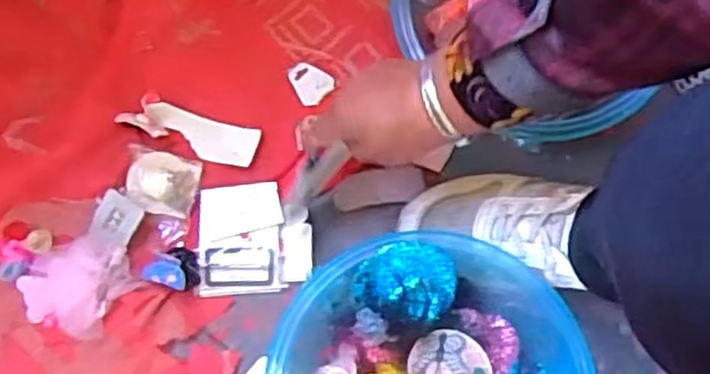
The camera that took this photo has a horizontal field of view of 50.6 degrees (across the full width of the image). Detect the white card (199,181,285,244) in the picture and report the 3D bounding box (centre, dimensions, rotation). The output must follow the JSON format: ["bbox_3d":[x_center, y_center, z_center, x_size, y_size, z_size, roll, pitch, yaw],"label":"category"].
[{"bbox_3d":[-0.094,0.018,0.612,0.068,0.005,0.043,-8,73,-3],"label":"white card"}]

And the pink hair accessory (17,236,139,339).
[{"bbox_3d":[-0.217,0.074,0.580,0.069,0.032,0.076,30,75,8],"label":"pink hair accessory"}]

